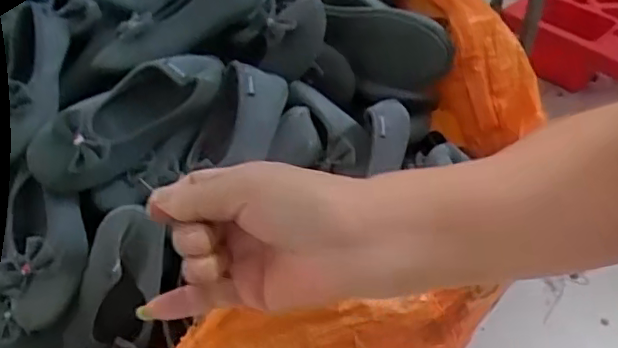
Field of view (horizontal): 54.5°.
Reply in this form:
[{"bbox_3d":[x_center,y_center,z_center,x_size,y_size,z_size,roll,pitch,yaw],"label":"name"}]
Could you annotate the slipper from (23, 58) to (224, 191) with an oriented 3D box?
[{"bbox_3d":[-0.208,-0.074,0.711,0.253,0.053,0.086,-33,52,-25],"label":"slipper"}]

